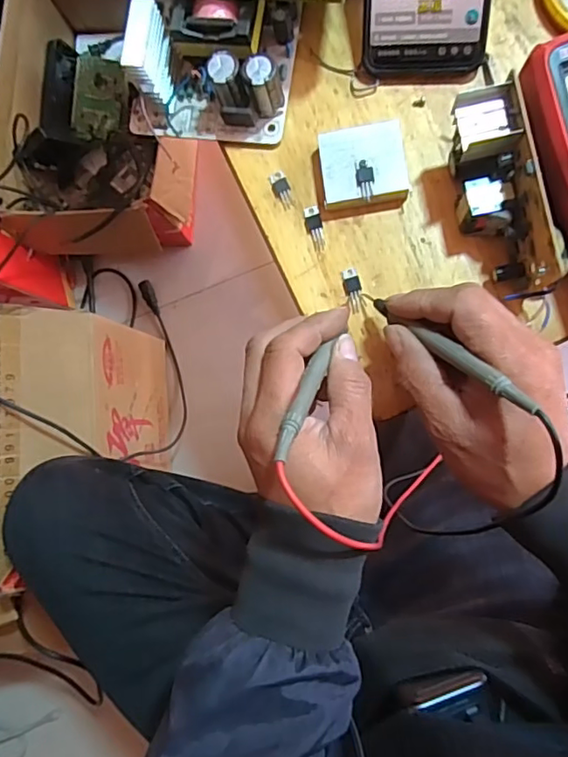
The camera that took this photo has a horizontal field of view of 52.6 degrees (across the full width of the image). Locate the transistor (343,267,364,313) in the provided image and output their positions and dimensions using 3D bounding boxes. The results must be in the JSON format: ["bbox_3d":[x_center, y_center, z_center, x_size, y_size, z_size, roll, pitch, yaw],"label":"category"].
[{"bbox_3d":[0.046,-0.059,0.378,0.011,0.004,0.029,-11,84,7],"label":"transistor"}]

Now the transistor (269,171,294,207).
[{"bbox_3d":[-0.001,-0.129,0.391,0.011,0.004,0.025,-17,83,6],"label":"transistor"}]

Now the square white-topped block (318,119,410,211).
[{"bbox_3d":[0.052,-0.137,0.375,0.053,0.018,0.050,-6,85,8],"label":"square white-topped block"}]

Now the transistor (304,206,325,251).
[{"bbox_3d":[0.021,-0.101,0.386,0.010,0.004,0.030,-10,84,7],"label":"transistor"}]

